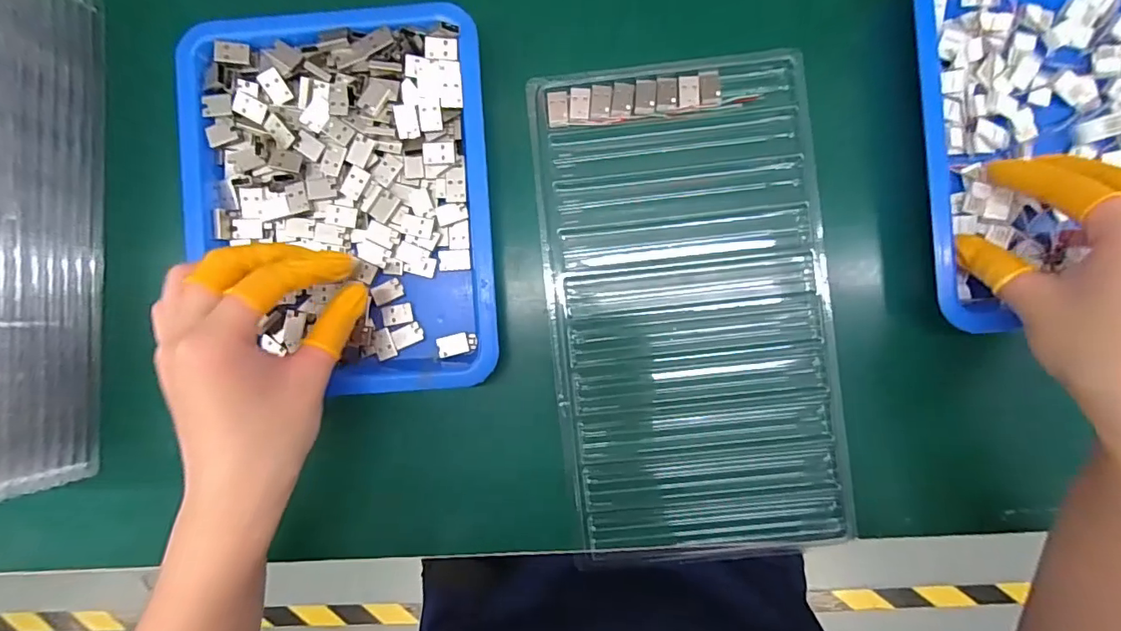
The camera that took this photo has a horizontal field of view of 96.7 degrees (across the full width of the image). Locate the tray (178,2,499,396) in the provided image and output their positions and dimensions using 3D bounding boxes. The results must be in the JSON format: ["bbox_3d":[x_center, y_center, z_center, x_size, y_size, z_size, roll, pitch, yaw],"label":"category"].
[{"bbox_3d":[-0.125,-0.065,0.291,0.170,0.027,0.213,-3,91,3],"label":"tray"}]

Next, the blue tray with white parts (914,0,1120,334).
[{"bbox_3d":[0.287,-0.113,0.281,0.168,0.031,0.224,-5,91,3],"label":"blue tray with white parts"}]

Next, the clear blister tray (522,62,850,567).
[{"bbox_3d":[0.077,-0.002,0.304,0.161,0.026,0.292,-6,91,3],"label":"clear blister tray"}]

